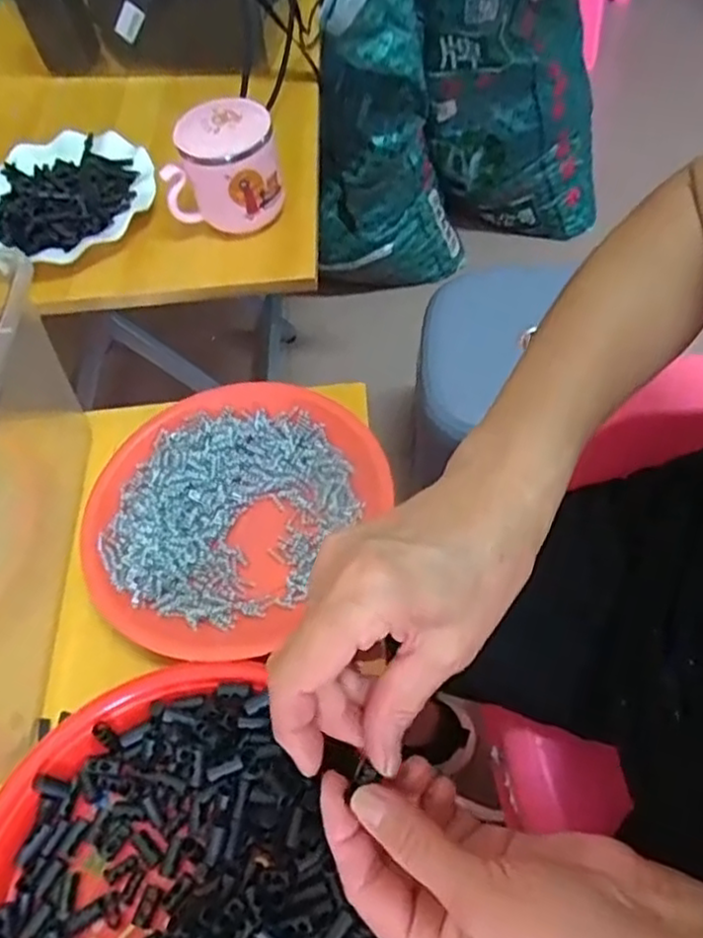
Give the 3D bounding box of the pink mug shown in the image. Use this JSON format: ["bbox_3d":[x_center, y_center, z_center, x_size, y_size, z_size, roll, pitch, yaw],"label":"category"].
[{"bbox_3d":[-0.106,-0.253,0.597,0.092,0.089,0.067,3,58,9],"label":"pink mug"}]

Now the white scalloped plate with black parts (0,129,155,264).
[{"bbox_3d":[-0.272,-0.257,0.649,0.186,0.027,0.159,12,60,14],"label":"white scalloped plate with black parts"}]

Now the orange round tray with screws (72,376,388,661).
[{"bbox_3d":[-0.084,0.025,0.462,0.175,0.042,0.188,-3,57,5],"label":"orange round tray with screws"}]

